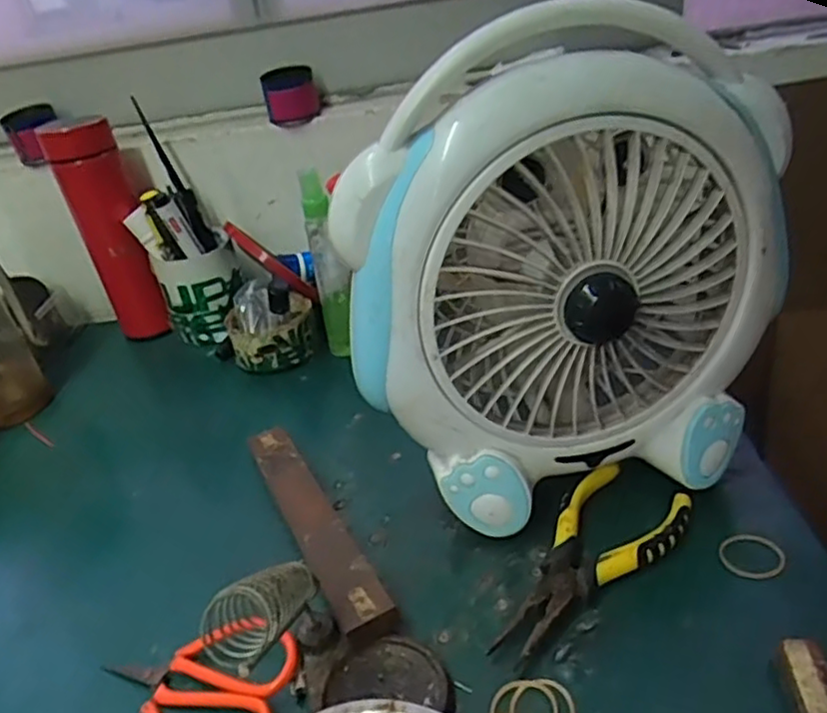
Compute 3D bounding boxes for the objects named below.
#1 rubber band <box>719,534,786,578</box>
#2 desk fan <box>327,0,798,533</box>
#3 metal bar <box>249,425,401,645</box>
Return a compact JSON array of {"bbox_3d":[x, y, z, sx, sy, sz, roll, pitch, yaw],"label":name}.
[{"bbox_3d":[0.194,0.114,0.380,0.035,0.004,0.028,-1,32,13],"label":"rubber band"},{"bbox_3d":[0.088,-0.030,0.373,0.241,0.271,0.085,-12,32,-5],"label":"desk fan"},{"bbox_3d":[-0.069,0.102,0.433,0.031,0.023,0.201,-22,34,-21],"label":"metal bar"}]

